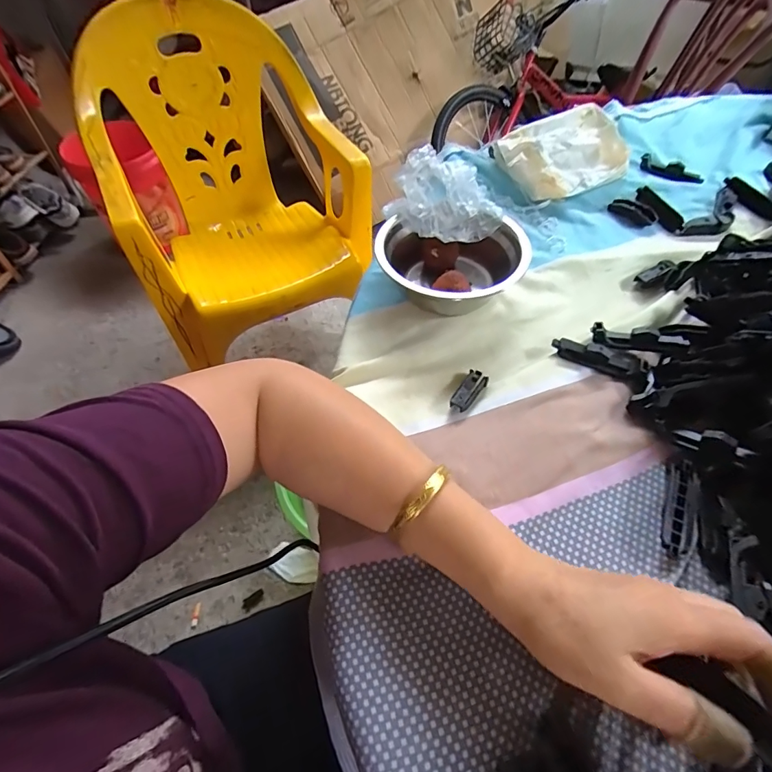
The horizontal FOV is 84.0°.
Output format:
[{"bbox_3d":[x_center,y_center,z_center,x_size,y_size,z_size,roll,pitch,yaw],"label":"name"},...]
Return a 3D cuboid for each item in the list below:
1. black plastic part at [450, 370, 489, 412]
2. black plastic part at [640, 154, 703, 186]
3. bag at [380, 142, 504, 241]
[{"bbox_3d":[0.067,0.004,0.344,0.016,0.013,0.037,30,60,19],"label":"black plastic part"},{"bbox_3d":[0.350,-0.265,0.525,0.073,0.013,0.023,29,60,19],"label":"black plastic part"},{"bbox_3d":[0.054,-0.177,0.399,0.104,0.056,0.064,-7,55,-5],"label":"bag"}]

